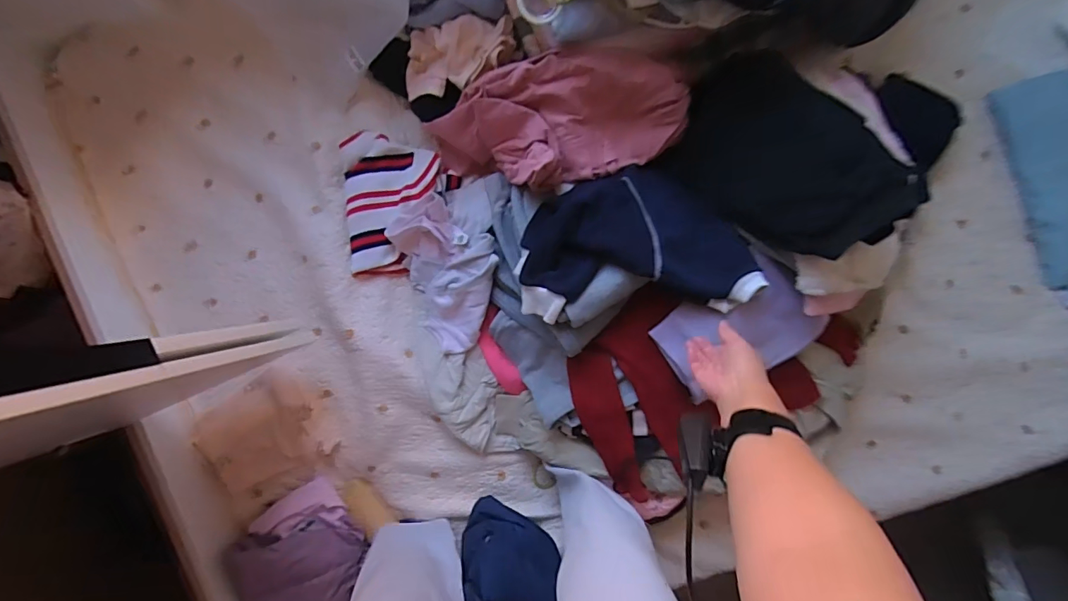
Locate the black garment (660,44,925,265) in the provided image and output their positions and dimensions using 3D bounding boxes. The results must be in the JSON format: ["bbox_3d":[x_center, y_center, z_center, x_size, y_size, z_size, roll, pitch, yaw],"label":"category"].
[{"bbox_3d":[0.354,-0.196,0.707,0.210,0.060,0.353,-46,56,19],"label":"black garment"}]

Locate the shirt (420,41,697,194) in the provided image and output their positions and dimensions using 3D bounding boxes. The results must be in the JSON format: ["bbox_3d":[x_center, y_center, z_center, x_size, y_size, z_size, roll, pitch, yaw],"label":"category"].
[{"bbox_3d":[0.022,-0.286,0.814,0.446,0.135,0.195,-1,92,16],"label":"shirt"}]

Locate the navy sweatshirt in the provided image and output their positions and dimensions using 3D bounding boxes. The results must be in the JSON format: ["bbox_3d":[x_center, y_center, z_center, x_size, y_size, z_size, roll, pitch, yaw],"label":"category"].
[{"bbox_3d":[0.154,-0.096,0.752,0.354,0.122,0.228,-4,92,3],"label":"navy sweatshirt"}]

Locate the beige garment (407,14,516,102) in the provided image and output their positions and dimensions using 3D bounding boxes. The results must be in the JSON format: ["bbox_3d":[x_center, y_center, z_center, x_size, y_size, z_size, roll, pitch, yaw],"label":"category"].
[{"bbox_3d":[-0.135,-0.424,0.848,0.208,0.077,0.117,-8,92,3],"label":"beige garment"}]

